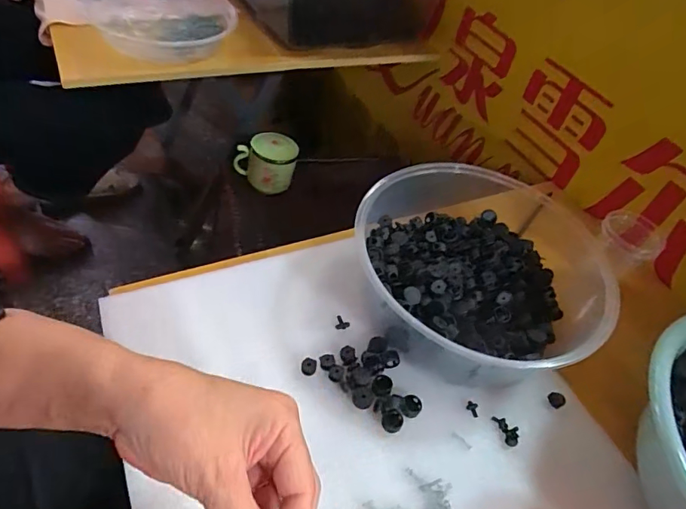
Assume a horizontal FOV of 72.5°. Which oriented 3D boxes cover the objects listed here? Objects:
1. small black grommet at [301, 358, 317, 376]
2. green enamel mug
[{"bbox_3d":[-0.031,0.104,0.431,0.014,0.008,0.014,4,49,-8],"label":"small black grommet"},{"bbox_3d":[-0.149,-0.175,0.898,0.116,0.092,0.082,0,49,-11],"label":"green enamel mug"}]

